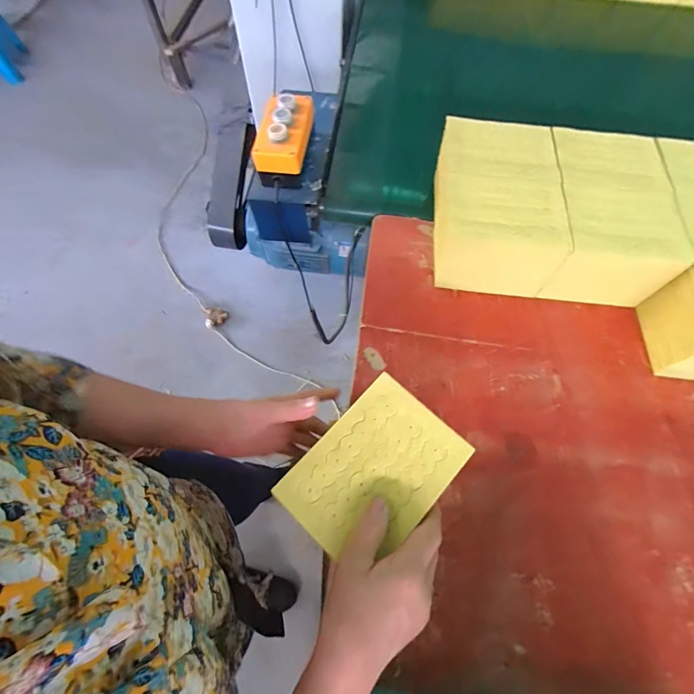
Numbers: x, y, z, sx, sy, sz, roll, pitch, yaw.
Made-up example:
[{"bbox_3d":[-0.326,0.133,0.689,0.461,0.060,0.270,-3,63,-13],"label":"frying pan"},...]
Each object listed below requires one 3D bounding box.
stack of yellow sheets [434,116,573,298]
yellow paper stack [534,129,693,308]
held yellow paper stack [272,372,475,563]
[{"bbox_3d":[0.220,-0.214,0.556,0.166,0.122,0.236,4,65,0],"label":"stack of yellow sheets"},{"bbox_3d":[0.386,-0.200,0.556,0.165,0.114,0.234,5,65,0],"label":"yellow paper stack"},{"bbox_3d":[0.027,0.117,0.336,0.115,0.012,0.157,41,70,15],"label":"held yellow paper stack"}]

